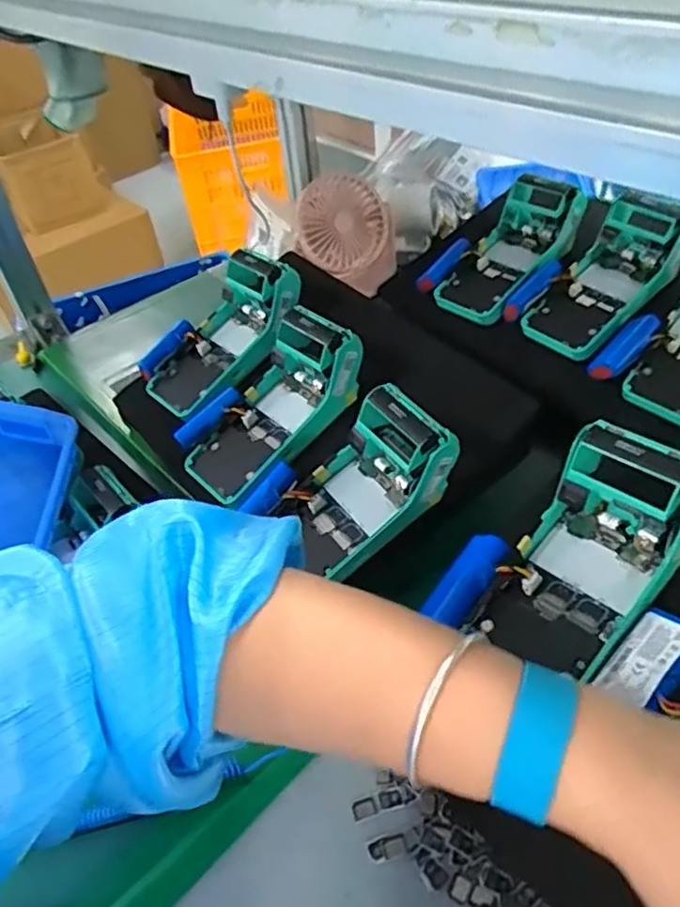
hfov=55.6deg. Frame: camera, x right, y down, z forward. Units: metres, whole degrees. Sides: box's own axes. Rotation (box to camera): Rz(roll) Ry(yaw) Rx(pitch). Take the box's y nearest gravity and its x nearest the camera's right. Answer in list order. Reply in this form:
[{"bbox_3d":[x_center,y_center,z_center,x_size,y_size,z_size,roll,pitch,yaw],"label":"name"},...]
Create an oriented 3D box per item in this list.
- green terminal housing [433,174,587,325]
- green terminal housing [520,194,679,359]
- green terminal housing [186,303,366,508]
[{"bbox_3d":[0.182,-0.210,0.680,0.181,0.062,0.090,-49,52,0],"label":"green terminal housing"},{"bbox_3d":[0.256,-0.164,0.620,0.170,0.059,0.079,-48,51,1],"label":"green terminal housing"},{"bbox_3d":[-0.064,-0.044,0.541,0.166,0.072,0.092,-45,47,-13],"label":"green terminal housing"}]

